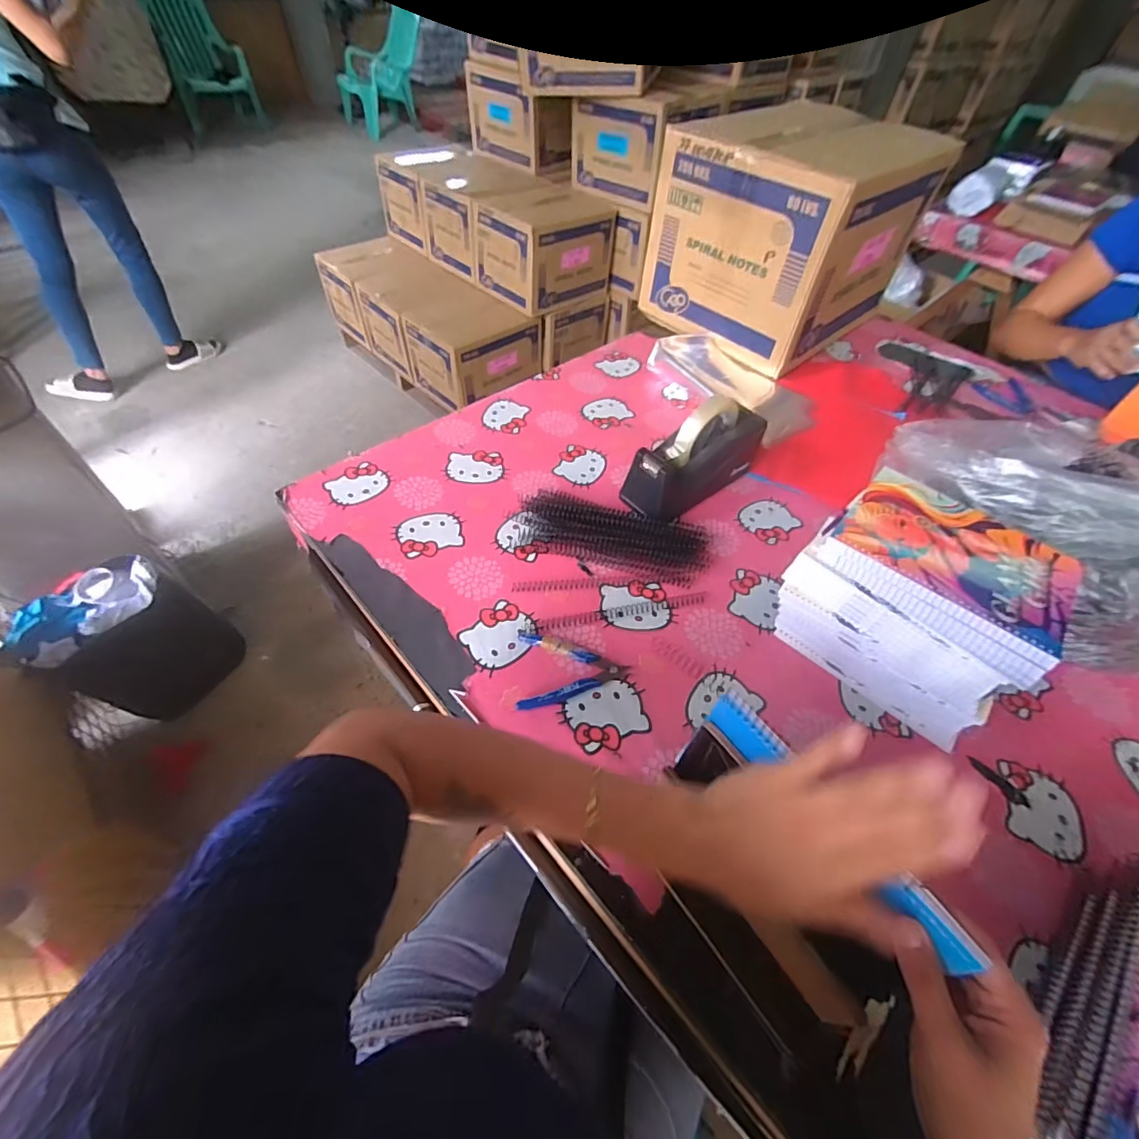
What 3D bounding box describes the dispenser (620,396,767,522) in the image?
[{"bbox_3d":[0.171,-0.151,0.676,0.206,0.122,0.070,-32,61,-25],"label":"dispenser"}]

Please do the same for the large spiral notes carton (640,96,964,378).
[{"bbox_3d":[0.389,-0.614,0.934,0.361,0.282,0.346,-32,61,-25],"label":"large spiral notes carton"}]

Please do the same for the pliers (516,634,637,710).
[{"bbox_3d":[0.004,0.102,0.532,0.113,0.010,0.083,-2,52,-5],"label":"pliers"}]

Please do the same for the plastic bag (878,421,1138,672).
[{"bbox_3d":[0.540,-0.065,0.579,0.179,0.157,0.349,-32,61,-25],"label":"plastic bag"}]

